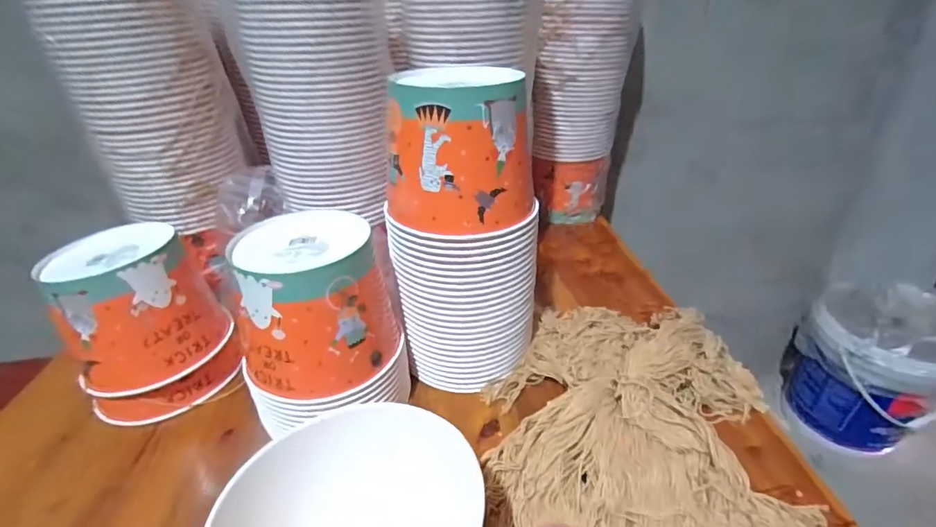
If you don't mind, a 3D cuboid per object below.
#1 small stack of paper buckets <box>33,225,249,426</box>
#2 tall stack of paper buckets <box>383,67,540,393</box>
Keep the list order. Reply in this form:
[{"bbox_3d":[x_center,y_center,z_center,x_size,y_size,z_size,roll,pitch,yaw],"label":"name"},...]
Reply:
[{"bbox_3d":[-0.363,0.068,0.533,0.140,0.183,0.138,-18,34,-24],"label":"small stack of paper buckets"},{"bbox_3d":[-0.003,-0.028,0.516,0.155,0.329,0.130,5,32,12],"label":"tall stack of paper buckets"}]

